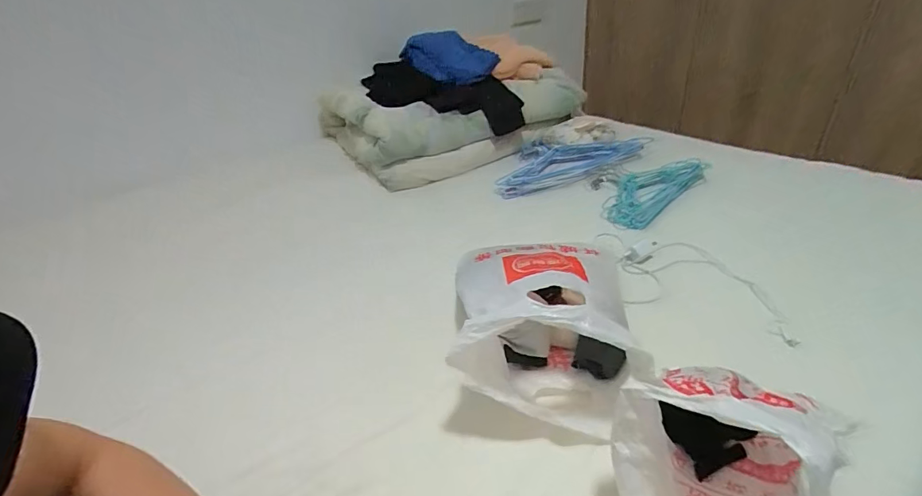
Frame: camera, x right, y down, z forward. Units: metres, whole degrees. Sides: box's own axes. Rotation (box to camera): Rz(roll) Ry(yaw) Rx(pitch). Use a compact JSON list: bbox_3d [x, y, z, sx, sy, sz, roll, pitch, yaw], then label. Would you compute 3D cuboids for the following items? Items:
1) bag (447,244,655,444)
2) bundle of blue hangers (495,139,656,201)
[{"bbox_3d":[0.100,0.077,0.599,0.217,0.161,0.305,-3,33,6],"label":"bag"},{"bbox_3d":[0.269,-0.237,1.143,0.433,0.049,0.209,-17,35,-16],"label":"bundle of blue hangers"}]

